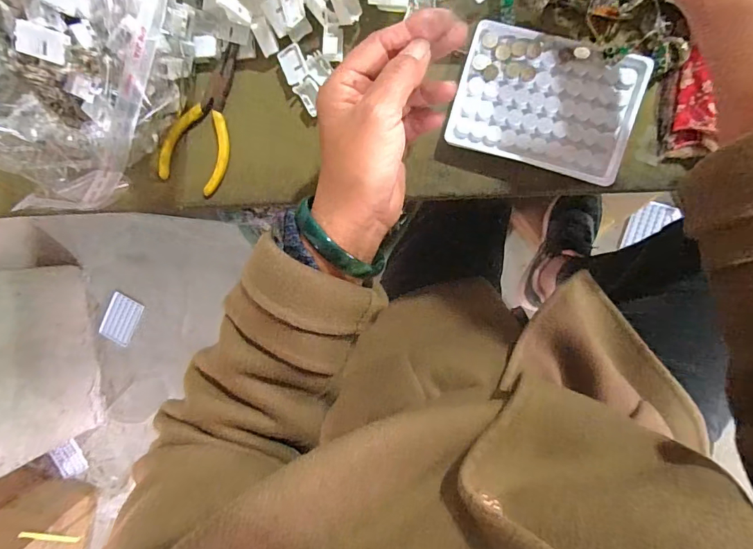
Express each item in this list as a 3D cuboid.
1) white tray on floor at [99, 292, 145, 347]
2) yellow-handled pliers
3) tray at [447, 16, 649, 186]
[{"bbox_3d":[-0.713,0.126,1.177,0.083,0.026,0.132,23,87,-16],"label":"white tray on floor"},{"bbox_3d":[-0.144,-0.135,0.362,0.058,0.008,0.125,25,97,5],"label":"yellow-handled pliers"},{"bbox_3d":[0.127,-0.130,0.321,0.129,0.015,0.092,17,97,6],"label":"tray"}]

